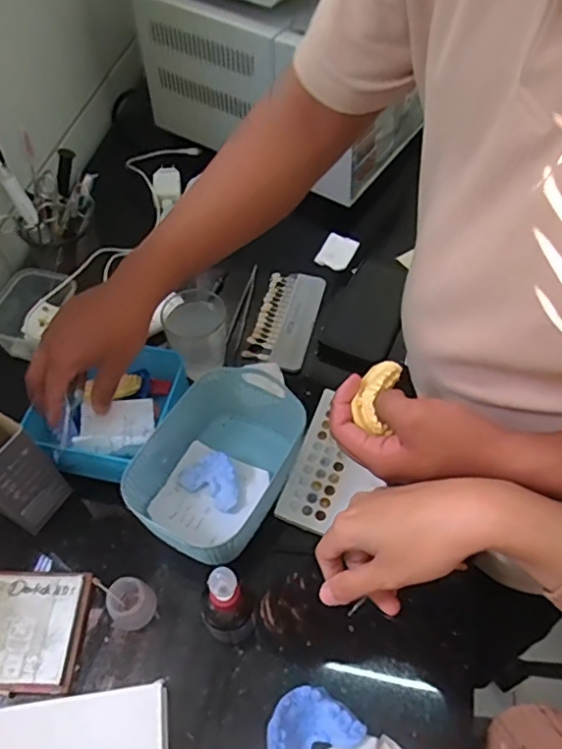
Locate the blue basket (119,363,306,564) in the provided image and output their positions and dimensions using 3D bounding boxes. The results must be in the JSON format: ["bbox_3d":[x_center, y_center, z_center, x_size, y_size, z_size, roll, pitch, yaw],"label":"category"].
[{"bbox_3d":[-0.059,0.079,0.533,0.129,0.069,0.170,21,58,15],"label":"blue basket"}]

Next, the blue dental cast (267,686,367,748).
[{"bbox_3d":[0.020,0.274,0.434,0.073,0.025,0.052,-24,58,-15],"label":"blue dental cast"}]

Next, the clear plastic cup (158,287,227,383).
[{"bbox_3d":[-0.089,-0.042,0.599,0.062,0.089,0.057,0,55,1],"label":"clear plastic cup"}]

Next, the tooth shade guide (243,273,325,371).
[{"bbox_3d":[0.007,-0.070,0.687,0.068,0.012,0.151,12,56,9],"label":"tooth shade guide"}]

